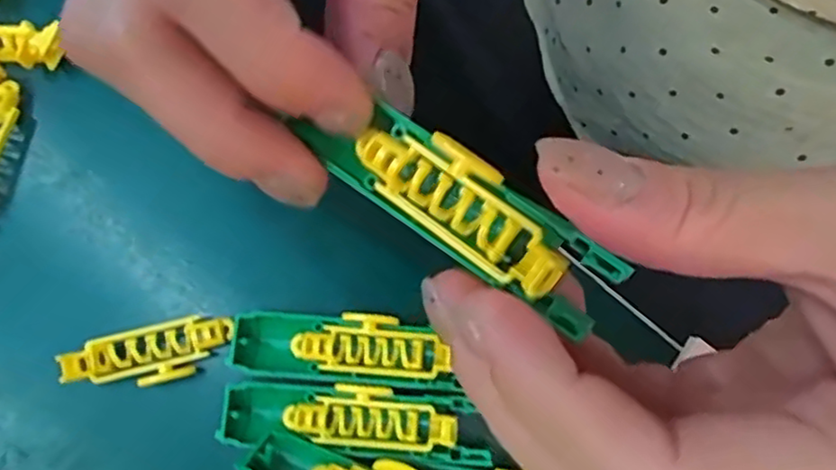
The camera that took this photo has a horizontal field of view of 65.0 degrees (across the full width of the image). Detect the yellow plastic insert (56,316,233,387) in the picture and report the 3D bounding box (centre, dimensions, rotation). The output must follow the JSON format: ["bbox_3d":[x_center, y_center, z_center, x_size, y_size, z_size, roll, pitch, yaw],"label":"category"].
[{"bbox_3d":[-0.080,0.036,0.198,0.047,0.014,0.017,-14,78,-2],"label":"yellow plastic insert"}]

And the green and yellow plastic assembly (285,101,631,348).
[{"bbox_3d":[0.008,-0.006,0.131,0.068,0.010,0.018,33,80,19],"label":"green and yellow plastic assembly"}]

